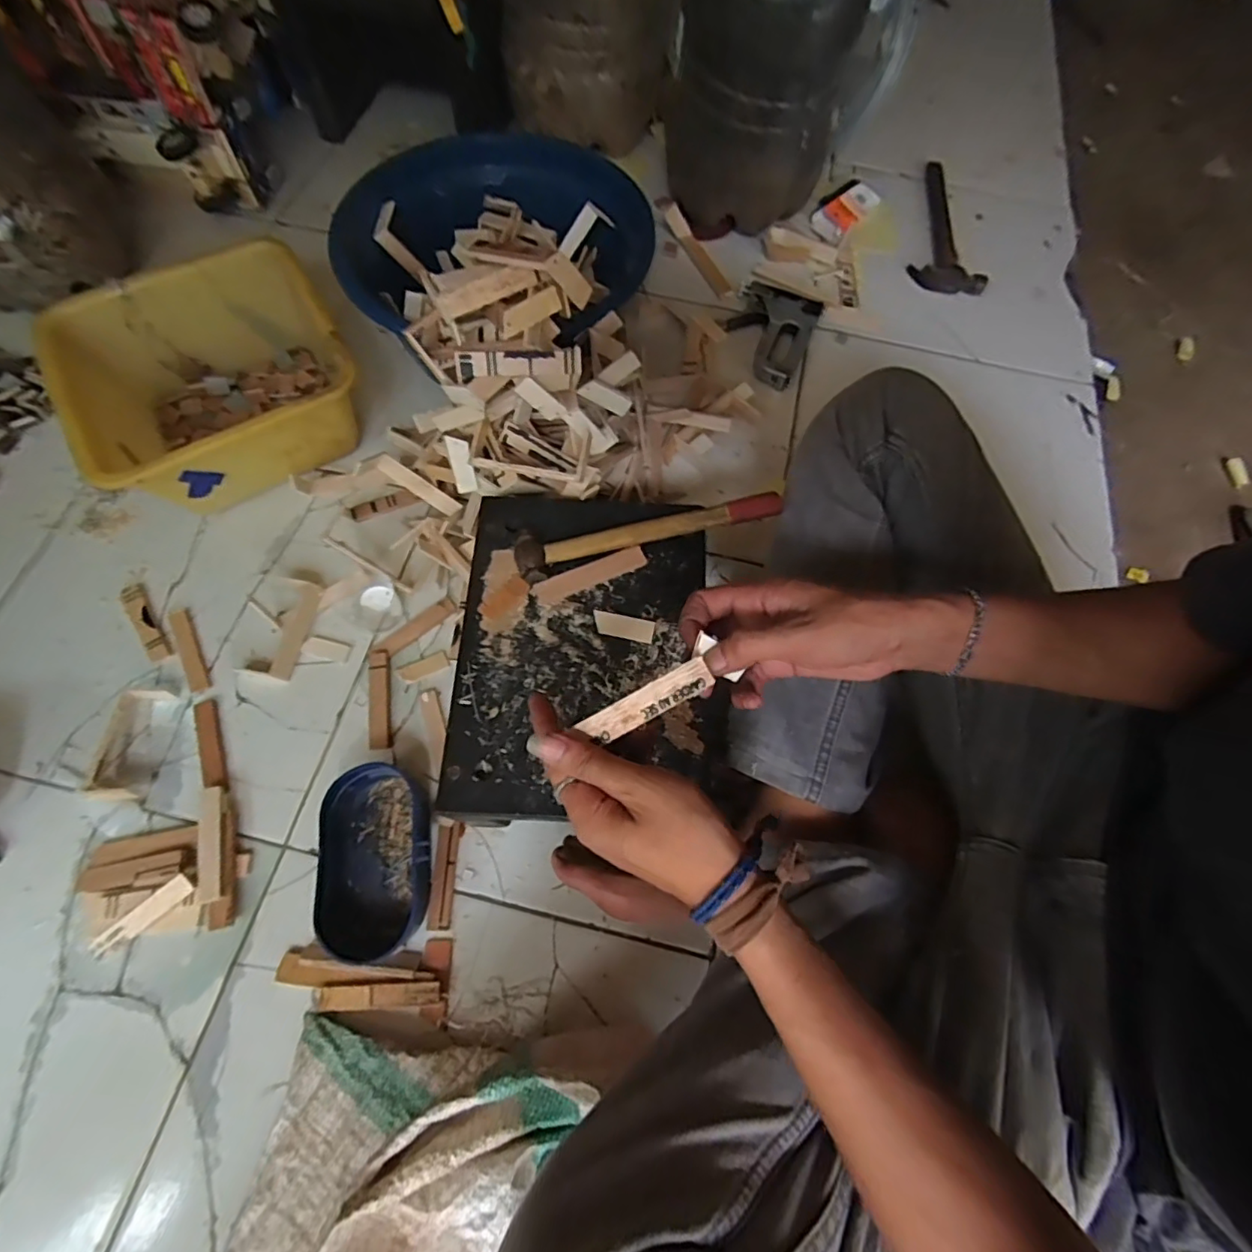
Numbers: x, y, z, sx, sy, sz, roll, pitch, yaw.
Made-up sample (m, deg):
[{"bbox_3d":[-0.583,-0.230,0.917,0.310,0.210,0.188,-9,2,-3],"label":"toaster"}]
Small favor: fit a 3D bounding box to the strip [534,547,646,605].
[{"bbox_3d":[-0.030,-0.044,0.507,0.099,0.008,0.022,-21,69,-11],"label":"strip"}]

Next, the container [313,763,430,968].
[{"bbox_3d":[-0.225,0.207,0.520,0.109,0.043,0.159,-11,68,-7],"label":"container"}]

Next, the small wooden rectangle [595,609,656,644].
[{"bbox_3d":[-0.002,0.000,0.490,0.050,0.004,0.019,12,67,3],"label":"small wooden rectangle"}]

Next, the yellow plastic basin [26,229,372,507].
[{"bbox_3d":[-0.458,-0.268,0.670,0.272,0.136,0.245,-32,71,-14],"label":"yellow plastic basin"}]

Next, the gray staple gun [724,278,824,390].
[{"bbox_3d":[0.195,-0.407,0.803,0.114,0.024,0.166,22,68,7],"label":"gray staple gun"}]

